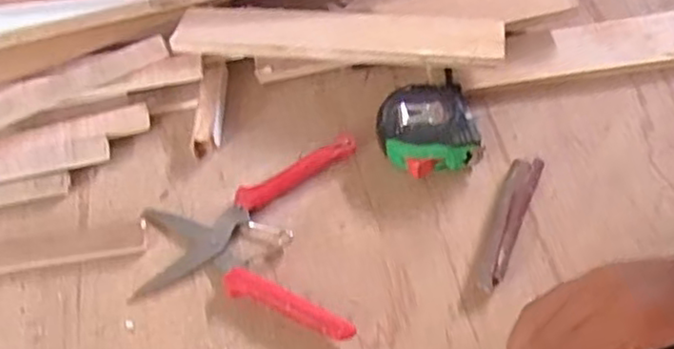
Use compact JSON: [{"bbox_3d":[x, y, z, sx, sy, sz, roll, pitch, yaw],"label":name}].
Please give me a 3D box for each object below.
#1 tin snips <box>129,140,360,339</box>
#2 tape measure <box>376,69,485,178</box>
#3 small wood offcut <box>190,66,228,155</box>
[{"bbox_3d":[-0.065,0.042,0.493,0.151,0.016,0.147,0,60,4],"label":"tin snips"},{"bbox_3d":[0.066,-0.035,0.519,0.069,0.032,0.073,-13,60,-3],"label":"tape measure"},{"bbox_3d":[-0.101,-0.054,0.547,0.022,0.019,0.076,4,73,7],"label":"small wood offcut"}]

